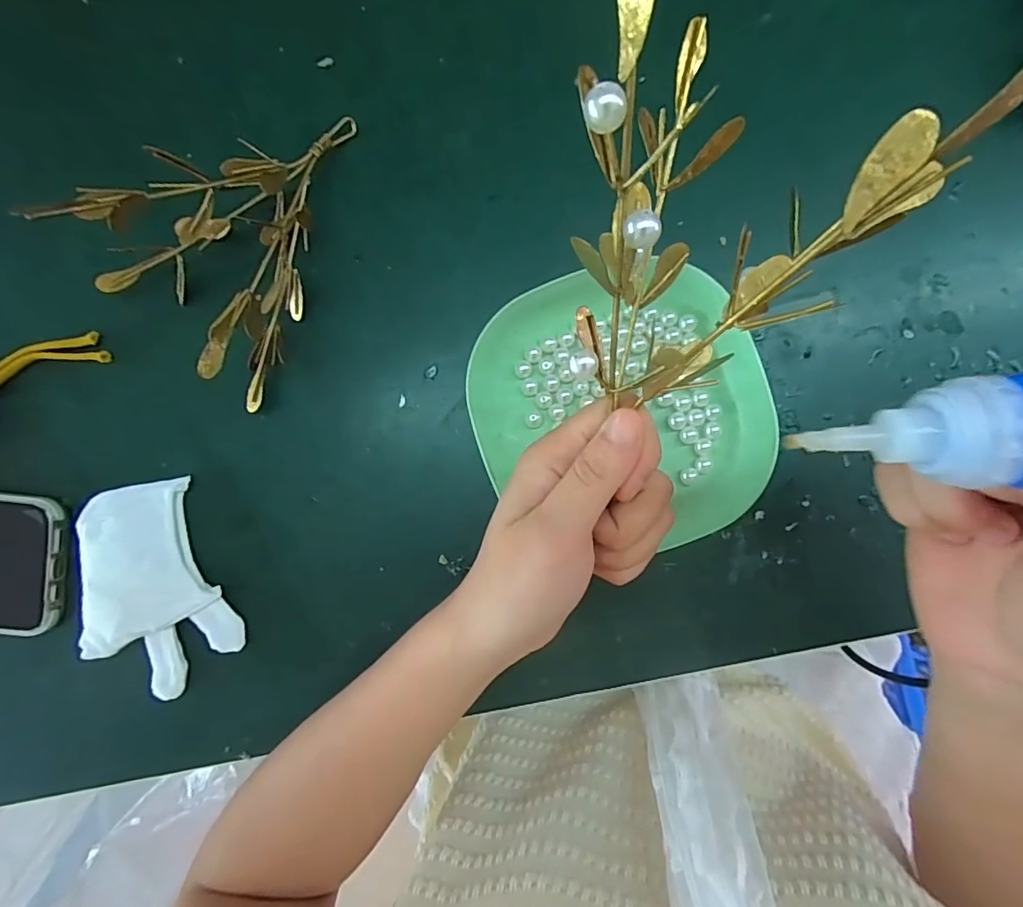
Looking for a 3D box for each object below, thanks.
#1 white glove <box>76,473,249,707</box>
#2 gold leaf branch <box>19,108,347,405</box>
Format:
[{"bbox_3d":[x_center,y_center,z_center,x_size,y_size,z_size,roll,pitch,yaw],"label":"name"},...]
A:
[{"bbox_3d":[-0.209,0.080,0.293,0.078,0.019,0.116,-22,89,4],"label":"white glove"},{"bbox_3d":[-0.164,-0.119,0.266,0.106,0.070,0.170,17,92,4],"label":"gold leaf branch"}]

